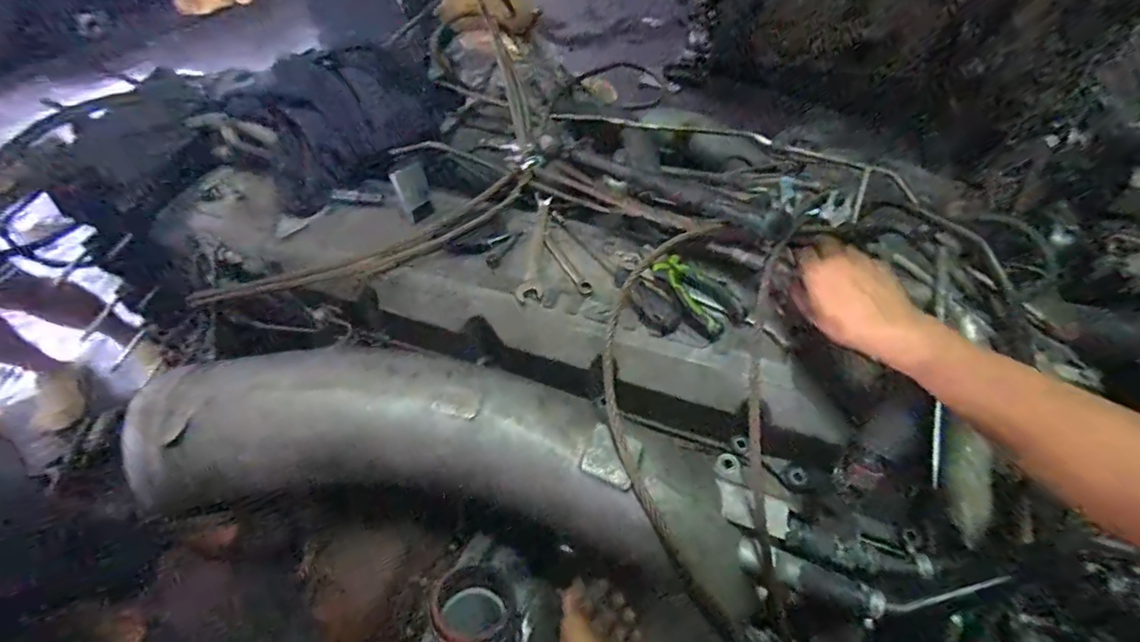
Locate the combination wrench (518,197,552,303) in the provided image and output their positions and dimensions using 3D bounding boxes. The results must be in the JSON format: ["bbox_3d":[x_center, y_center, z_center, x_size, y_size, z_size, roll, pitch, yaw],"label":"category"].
[{"bbox_3d":[-0.045,-0.100,0.659,0.029,0.008,0.185,2,53,2],"label":"combination wrench"}]

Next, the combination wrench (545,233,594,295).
[{"bbox_3d":[-0.004,-0.076,0.641,0.017,0.004,0.118,-22,56,-16],"label":"combination wrench"}]

